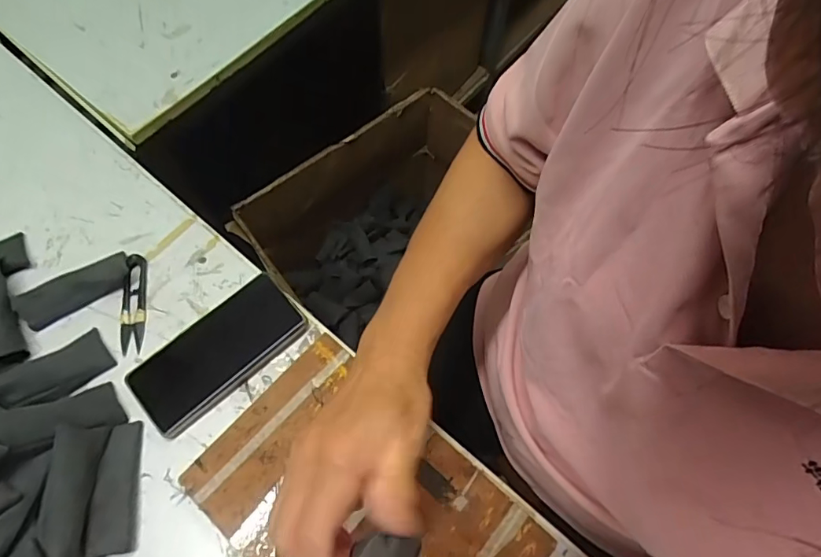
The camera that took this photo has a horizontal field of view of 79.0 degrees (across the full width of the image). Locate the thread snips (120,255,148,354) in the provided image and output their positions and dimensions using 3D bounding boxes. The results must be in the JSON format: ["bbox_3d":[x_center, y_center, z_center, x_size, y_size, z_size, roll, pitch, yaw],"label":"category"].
[{"bbox_3d":[-0.273,0.022,0.485,0.022,0.015,0.098,-8,69,-5],"label":"thread snips"}]

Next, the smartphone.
[{"bbox_3d":[-0.179,0.067,0.465,0.157,0.009,0.075,-40,74,-15],"label":"smartphone"}]

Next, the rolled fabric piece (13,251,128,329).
[{"bbox_3d":[-0.324,0.010,0.483,0.103,0.020,0.036,-29,72,-12],"label":"rolled fabric piece"}]

